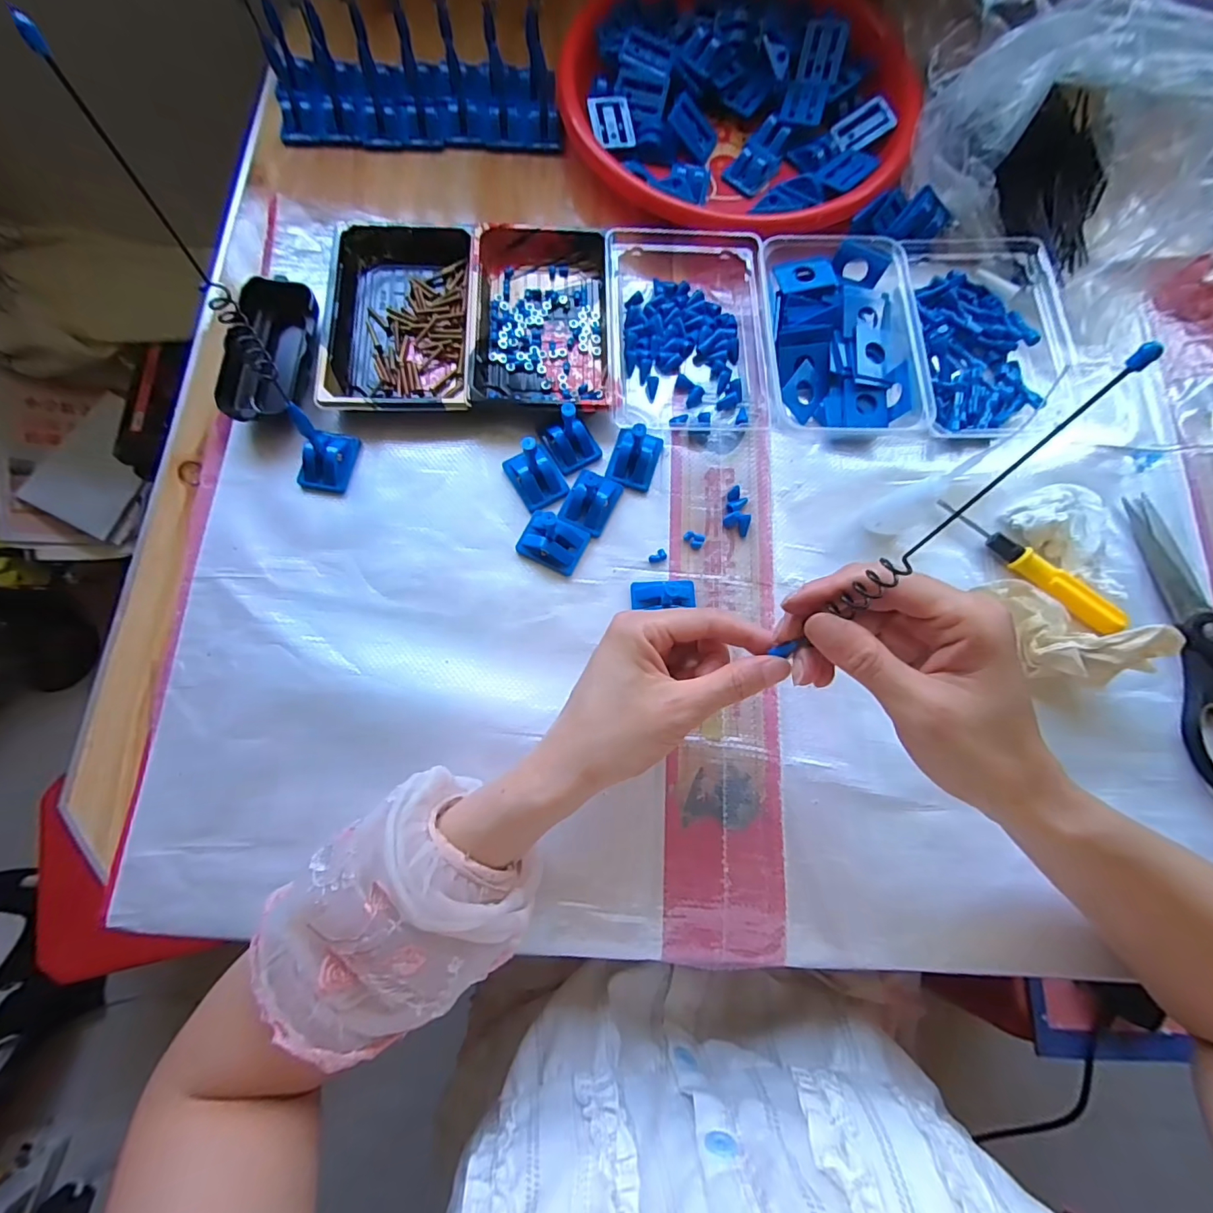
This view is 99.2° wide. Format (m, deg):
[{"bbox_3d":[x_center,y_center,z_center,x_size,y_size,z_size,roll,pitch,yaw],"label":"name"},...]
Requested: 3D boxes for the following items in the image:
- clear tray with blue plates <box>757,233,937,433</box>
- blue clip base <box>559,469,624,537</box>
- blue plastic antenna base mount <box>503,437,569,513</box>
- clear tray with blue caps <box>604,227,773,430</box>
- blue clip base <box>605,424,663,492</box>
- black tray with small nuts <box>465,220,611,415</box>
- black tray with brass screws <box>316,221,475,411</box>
[{"bbox_3d":[0.174,-0.203,0.392,0.110,0.037,0.150,1,75,-1],"label":"clear tray with blue plates"},{"bbox_3d":[-0.012,-0.077,0.370,0.034,0.018,0.046,25,76,5],"label":"blue clip base"},{"bbox_3d":[-0.052,-0.098,0.360,0.032,0.041,0.045,-35,79,-10],"label":"blue plastic antenna base mount"},{"bbox_3d":[0.061,-0.217,0.395,0.118,0.034,0.163,-2,75,-2],"label":"clear tray with blue caps"},{"bbox_3d":[0.021,-0.111,0.378,0.034,0.023,0.042,18,76,3],"label":"blue clip base"},{"bbox_3d":[-0.049,-0.223,0.397,0.100,0.024,0.166,-1,75,-2],"label":"black tray with small nuts"},{"bbox_3d":[-0.154,-0.219,0.393,0.106,0.022,0.163,-1,75,-2],"label":"black tray with brass screws"}]

